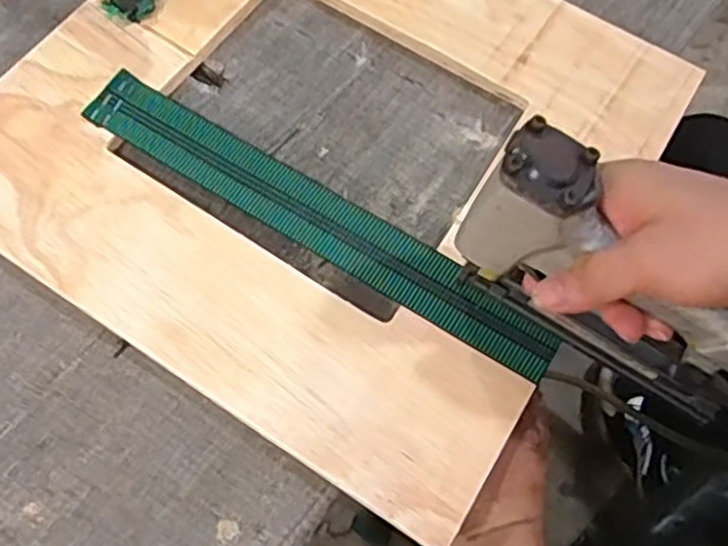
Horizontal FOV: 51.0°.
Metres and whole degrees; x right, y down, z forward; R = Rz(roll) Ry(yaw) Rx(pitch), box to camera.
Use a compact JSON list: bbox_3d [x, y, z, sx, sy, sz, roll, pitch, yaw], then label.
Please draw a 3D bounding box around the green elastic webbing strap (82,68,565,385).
[{"bbox_3d":[-0.034,-0.039,0.520,0.360,0.007,0.044,30,77,11],"label":"green elastic webbing strap"}]

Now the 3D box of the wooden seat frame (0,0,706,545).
[{"bbox_3d":[-0.029,-0.103,0.544,0.422,0.012,0.395,32,71,11],"label":"wooden seat frame"}]

